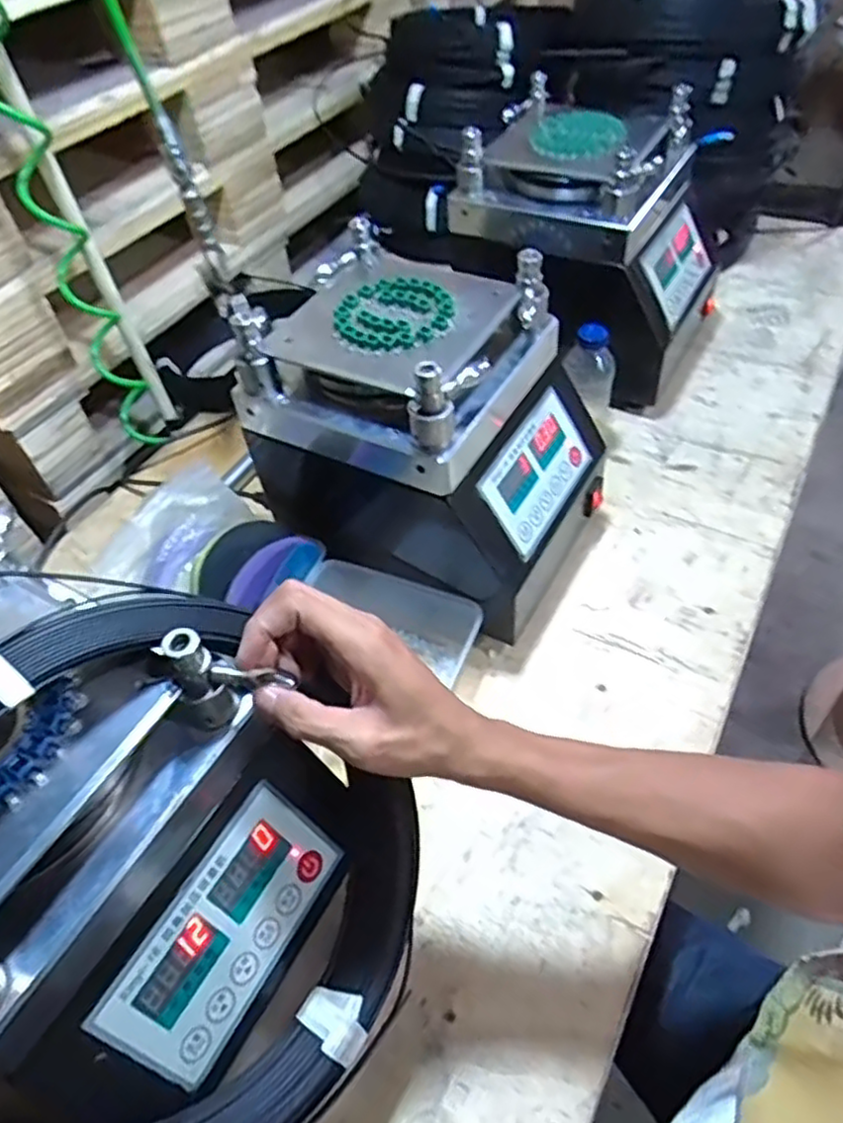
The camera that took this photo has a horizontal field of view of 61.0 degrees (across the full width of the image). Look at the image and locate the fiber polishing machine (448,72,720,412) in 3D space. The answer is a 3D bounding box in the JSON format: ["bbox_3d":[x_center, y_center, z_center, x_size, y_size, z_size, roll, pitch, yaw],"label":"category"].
[{"bbox_3d":[0.201,-0.389,0.874,0.277,0.253,0.189,23,56,22],"label":"fiber polishing machine"}]

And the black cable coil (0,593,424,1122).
[{"bbox_3d":[-0.130,0.174,0.373,0.035,0.301,0.257,-12,33,50],"label":"black cable coil"}]

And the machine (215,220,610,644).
[{"bbox_3d":[0.013,-0.111,0.697,0.275,0.281,0.215,23,57,22],"label":"machine"}]

